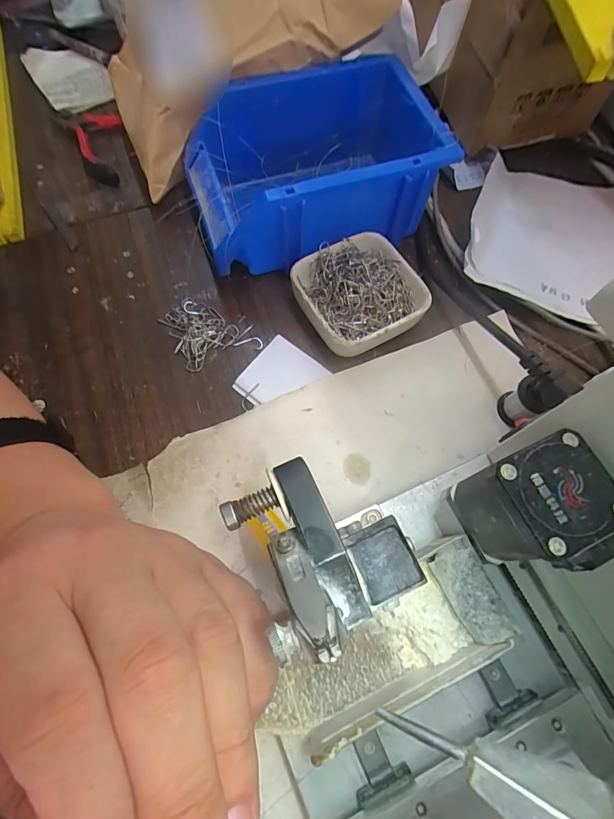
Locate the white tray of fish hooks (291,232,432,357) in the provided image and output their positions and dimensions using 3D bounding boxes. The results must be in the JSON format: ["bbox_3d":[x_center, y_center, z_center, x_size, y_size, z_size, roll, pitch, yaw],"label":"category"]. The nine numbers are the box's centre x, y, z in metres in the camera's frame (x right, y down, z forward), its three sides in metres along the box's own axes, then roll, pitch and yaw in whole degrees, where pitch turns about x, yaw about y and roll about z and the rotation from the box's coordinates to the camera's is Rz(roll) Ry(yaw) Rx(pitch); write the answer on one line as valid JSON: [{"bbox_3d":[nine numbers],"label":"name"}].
[{"bbox_3d":[0.038,-0.083,0.305,0.085,0.030,0.083,-22,69,-9],"label":"white tray of fish hooks"}]

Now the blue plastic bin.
[{"bbox_3d":[0.002,-0.183,0.320,0.176,0.083,0.125,-15,68,-6],"label":"blue plastic bin"}]

